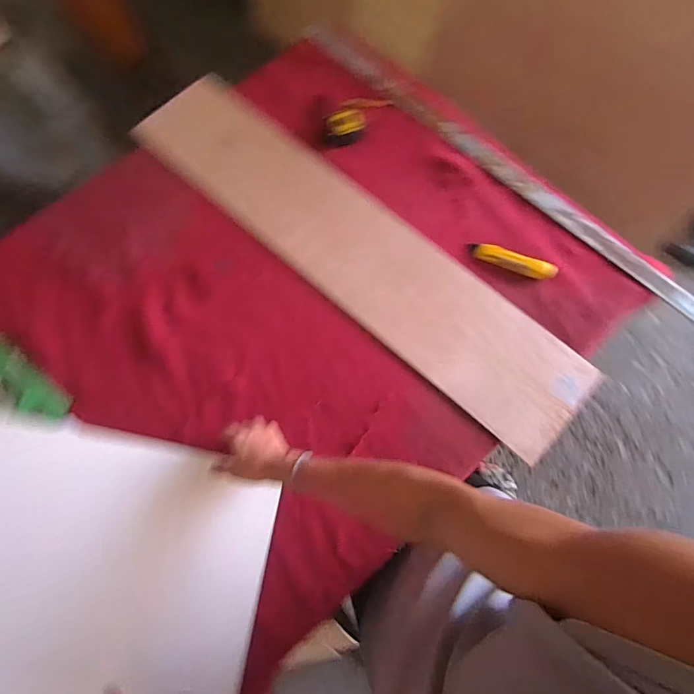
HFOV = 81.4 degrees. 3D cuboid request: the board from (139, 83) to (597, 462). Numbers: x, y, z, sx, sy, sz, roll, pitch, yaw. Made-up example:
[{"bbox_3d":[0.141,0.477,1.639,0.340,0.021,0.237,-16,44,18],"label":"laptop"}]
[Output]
[{"bbox_3d":[0.004,-0.186,0.737,0.933,0.021,0.201,41,83,11],"label":"board"}]

